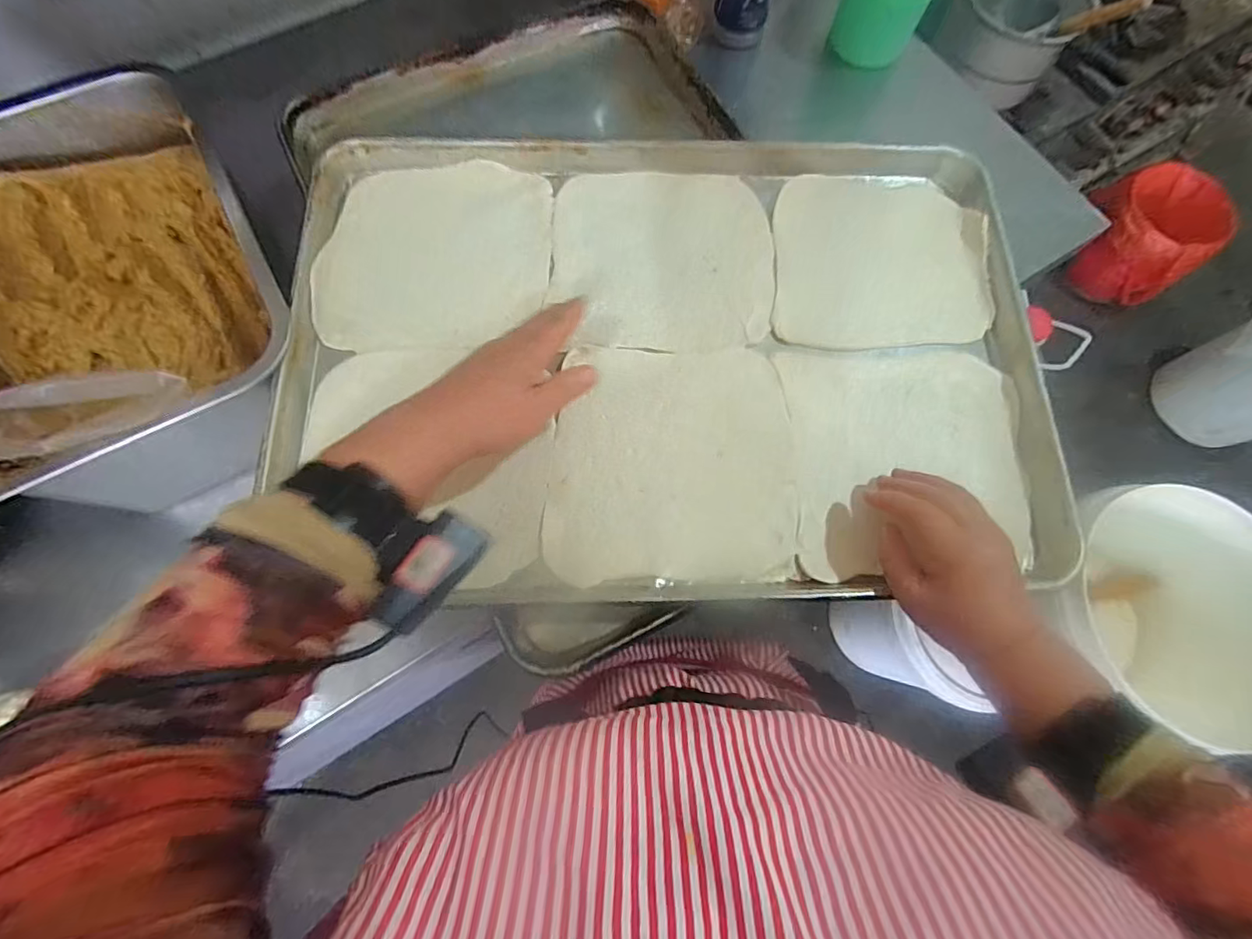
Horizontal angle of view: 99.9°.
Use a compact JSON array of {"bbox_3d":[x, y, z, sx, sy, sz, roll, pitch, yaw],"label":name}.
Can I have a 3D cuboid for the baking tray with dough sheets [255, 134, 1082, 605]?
[{"bbox_3d":[0.034,-0.103,0.435,0.595,0.026,0.398,-1,74,-2],"label":"baking tray with dough sheets"}]

